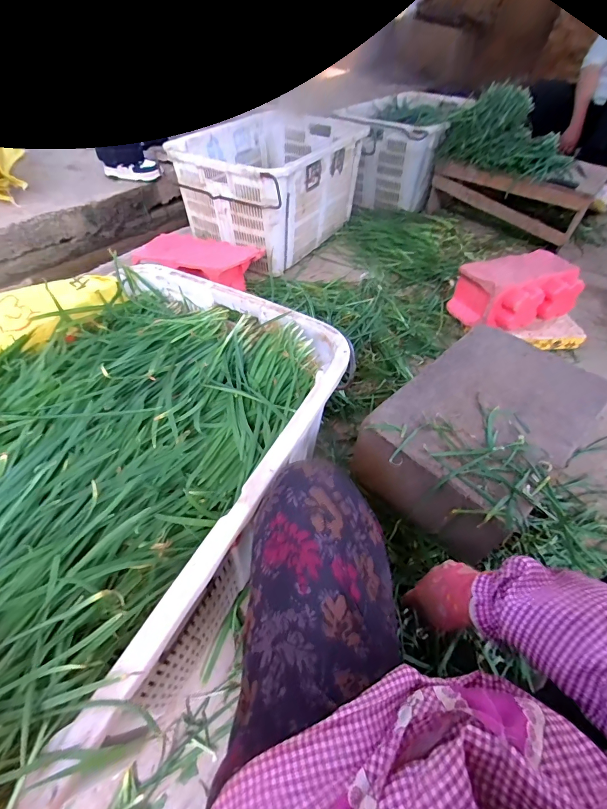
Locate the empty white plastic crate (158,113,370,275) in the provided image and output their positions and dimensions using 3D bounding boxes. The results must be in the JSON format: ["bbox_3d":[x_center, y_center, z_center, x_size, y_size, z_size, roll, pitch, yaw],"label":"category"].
[{"bbox_3d":[-0.107,-0.835,1.401,0.461,0.285,0.660,25,53,16],"label":"empty white plastic crate"}]

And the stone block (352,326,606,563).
[{"bbox_3d":[0.352,0.049,0.762,0.442,0.166,0.292,-36,61,-28],"label":"stone block"}]

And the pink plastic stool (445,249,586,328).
[{"bbox_3d":[0.637,-0.326,1.122,0.319,0.148,0.182,-13,52,-14],"label":"pink plastic stool"}]

